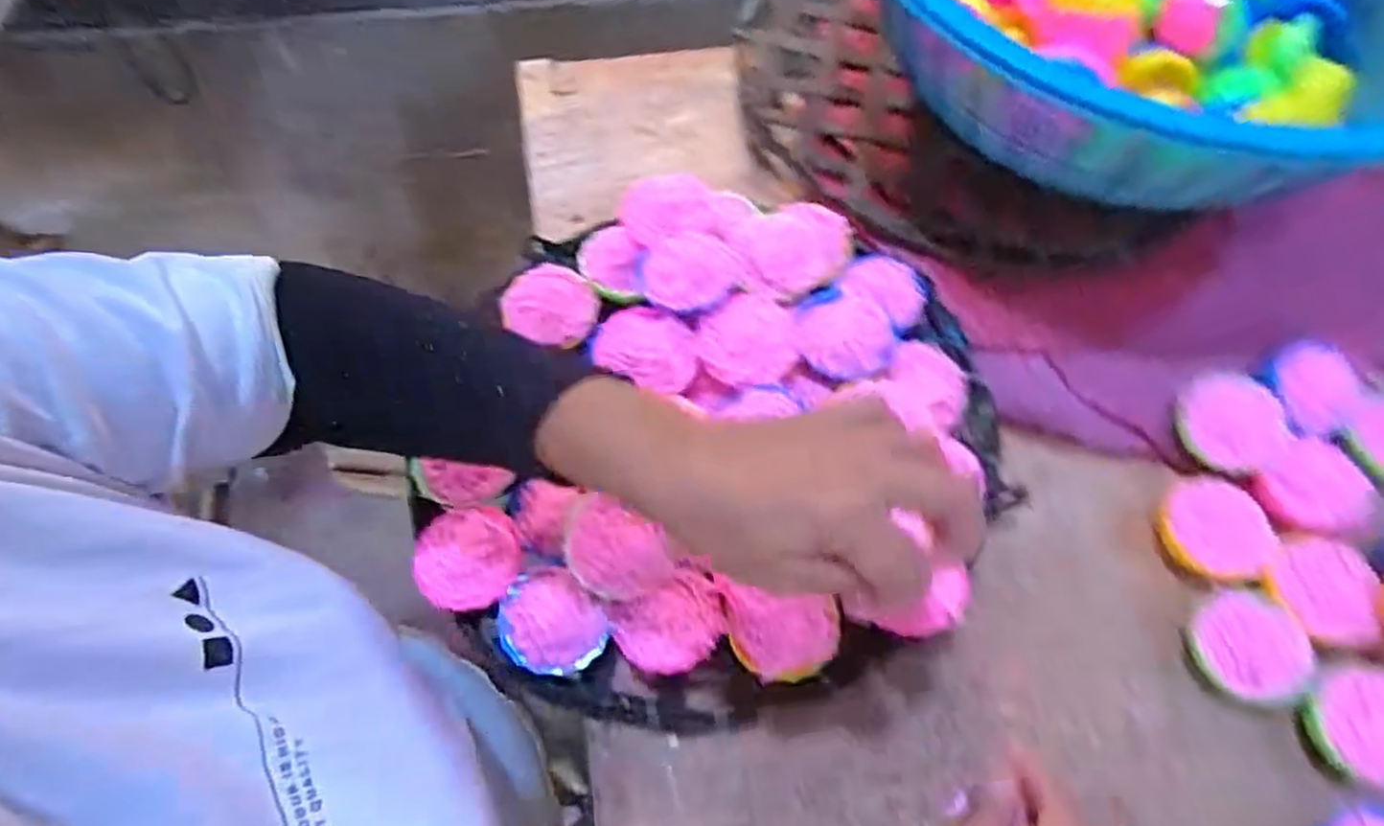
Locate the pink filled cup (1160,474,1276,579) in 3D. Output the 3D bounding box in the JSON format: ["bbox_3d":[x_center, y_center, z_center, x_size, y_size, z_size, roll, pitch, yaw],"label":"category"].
[{"bbox_3d":[0.316,0.071,0.454,0.055,0.014,0.059,-28,58,4],"label":"pink filled cup"}]

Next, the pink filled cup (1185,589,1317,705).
[{"bbox_3d":[0.315,0.136,0.430,0.063,0.026,0.060,-11,65,-7],"label":"pink filled cup"}]

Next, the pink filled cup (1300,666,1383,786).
[{"bbox_3d":[0.367,0.172,0.409,0.063,0.020,0.061,-5,64,-4],"label":"pink filled cup"}]

